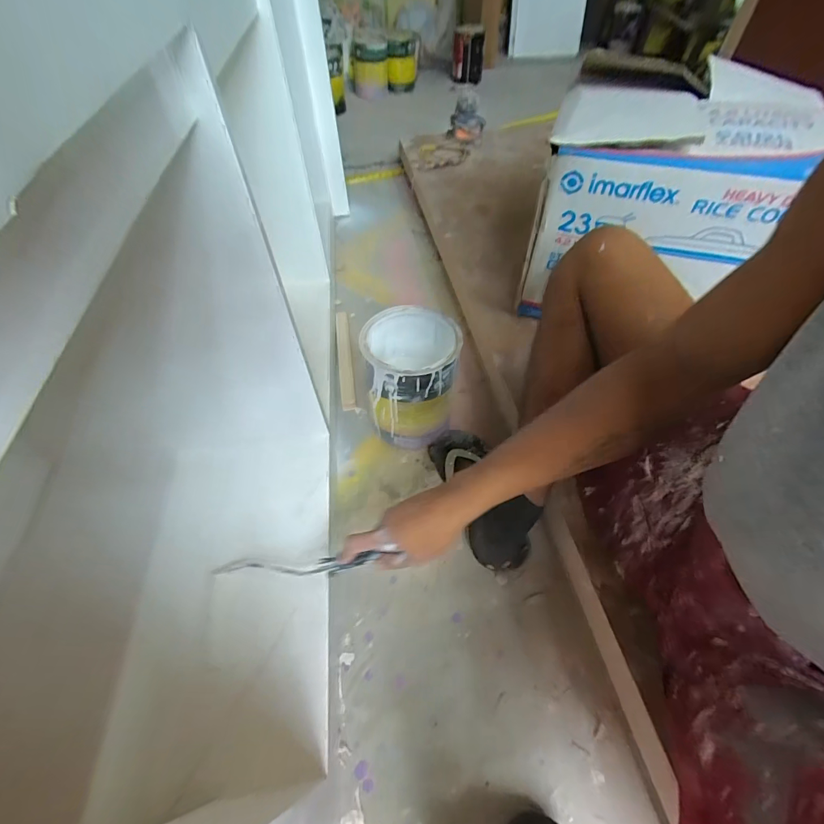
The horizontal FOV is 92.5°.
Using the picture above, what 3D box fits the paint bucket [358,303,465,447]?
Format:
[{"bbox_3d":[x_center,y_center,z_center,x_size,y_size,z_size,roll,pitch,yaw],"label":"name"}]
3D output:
[{"bbox_3d":[0.001,-0.058,0.708,0.152,0.201,0.158,-8,54,-5],"label":"paint bucket"}]

